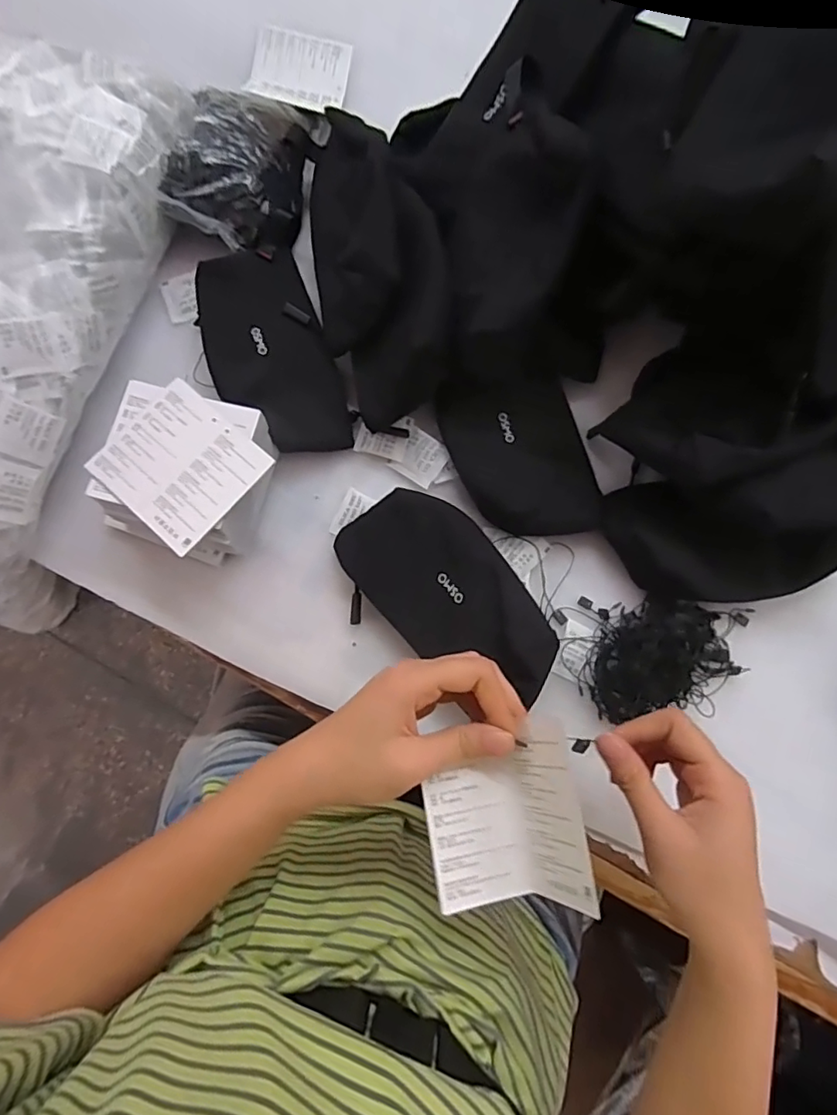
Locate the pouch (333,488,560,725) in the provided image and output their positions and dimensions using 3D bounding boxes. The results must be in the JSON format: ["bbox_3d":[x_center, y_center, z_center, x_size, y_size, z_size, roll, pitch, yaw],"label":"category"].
[{"bbox_3d":[0.016,0.028,0.394,0.179,0.061,0.099,42,82,10],"label":"pouch"}]

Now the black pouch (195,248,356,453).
[{"bbox_3d":[-0.121,-0.167,0.451,0.095,0.043,0.177,-21,77,-3],"label":"black pouch"}]

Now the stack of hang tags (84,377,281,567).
[{"bbox_3d":[-0.166,-0.057,0.417,0.113,0.071,0.108,22,79,6],"label":"stack of hang tags"}]

